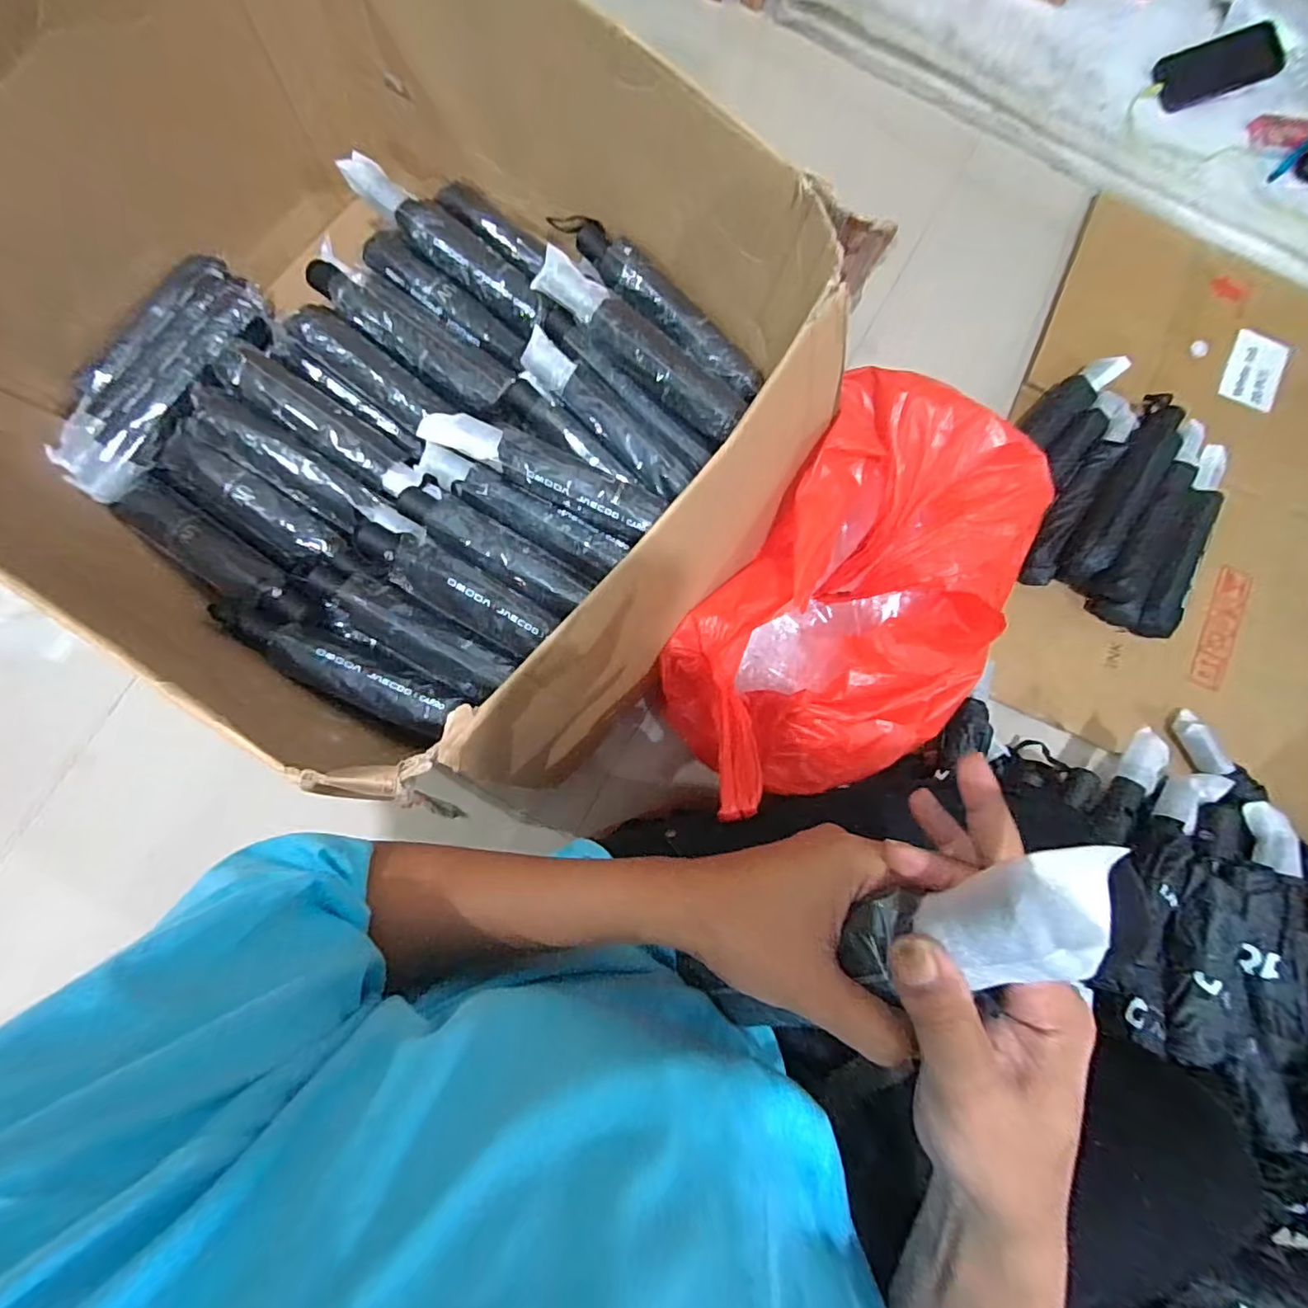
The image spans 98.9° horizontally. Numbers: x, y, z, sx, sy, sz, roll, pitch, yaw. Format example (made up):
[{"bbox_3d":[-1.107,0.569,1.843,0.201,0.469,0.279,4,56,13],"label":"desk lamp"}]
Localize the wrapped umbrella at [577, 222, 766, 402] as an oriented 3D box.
[{"bbox_3d":[0.010,-0.404,0.646,0.051,0.041,0.294,-44,88,-7],"label":"wrapped umbrella"}]

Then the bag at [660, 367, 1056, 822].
[{"bbox_3d":[0.221,-0.021,0.639,0.327,0.253,0.471,33,83,0],"label":"bag"}]

